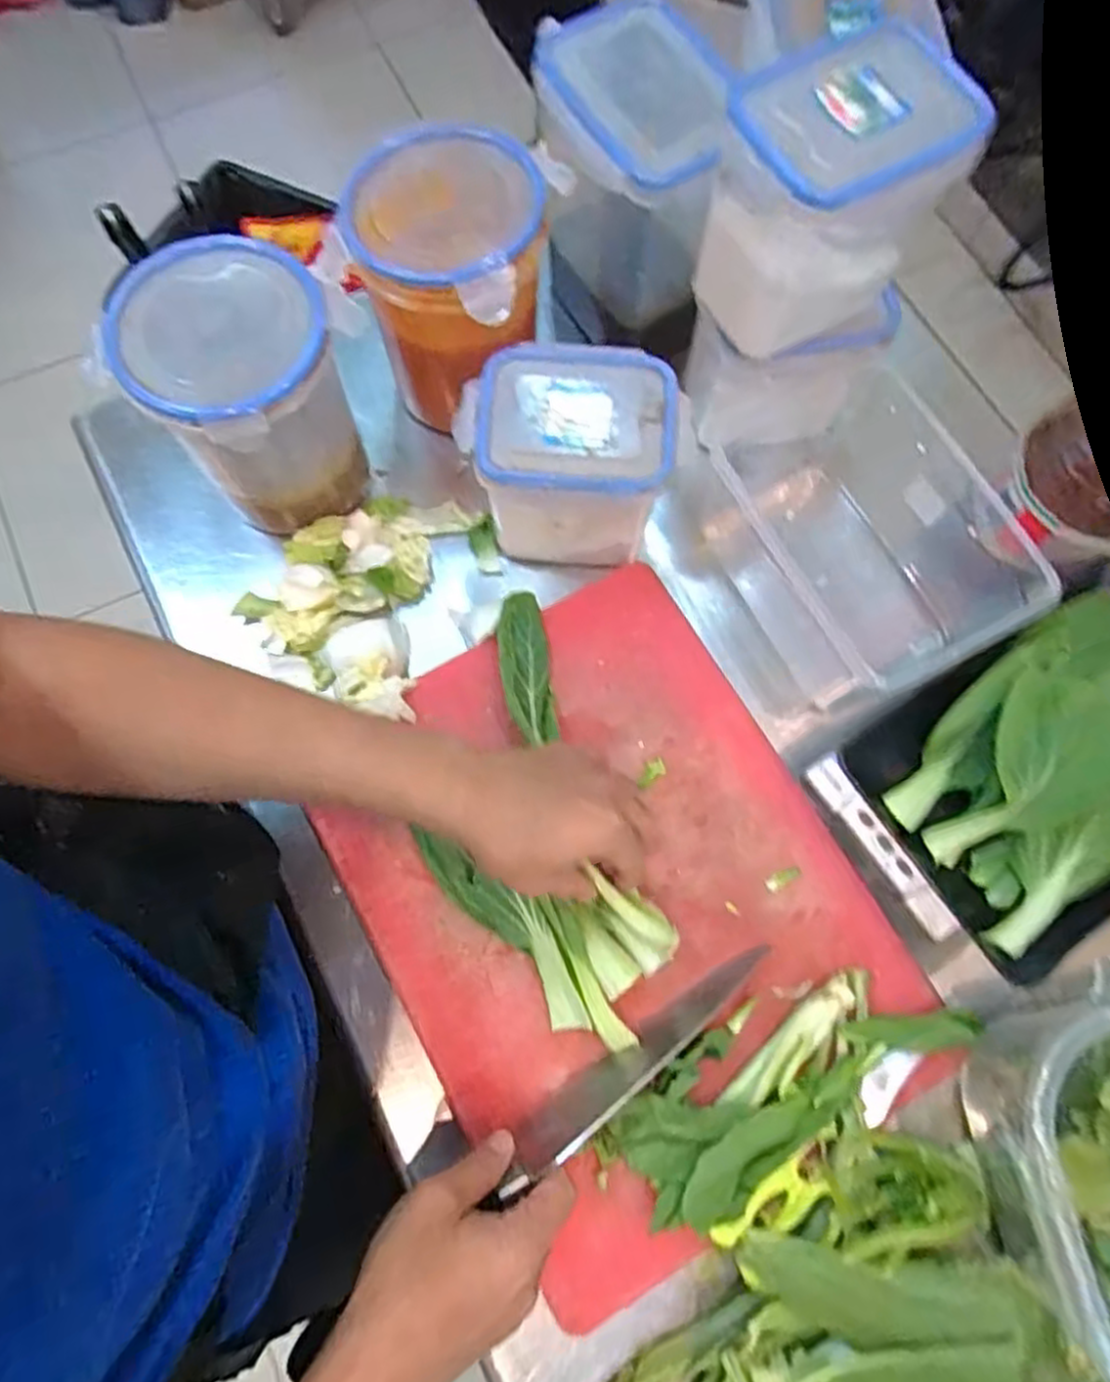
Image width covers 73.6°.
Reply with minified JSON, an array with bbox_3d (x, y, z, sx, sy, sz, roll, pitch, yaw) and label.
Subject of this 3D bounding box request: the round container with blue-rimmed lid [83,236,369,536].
[{"bbox_3d":[-0.202,-0.194,0.511,0.122,0.160,0.116,0,73,0],"label":"round container with blue-rimmed lid"}]

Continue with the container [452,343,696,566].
[{"bbox_3d":[0.013,-0.159,0.516,0.144,0.112,0.098,-1,73,-1],"label":"container"}]

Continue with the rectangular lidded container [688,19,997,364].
[{"bbox_3d":[0.152,-0.279,0.433,0.114,0.125,0.085,-23,75,-7],"label":"rectangular lidded container"}]

